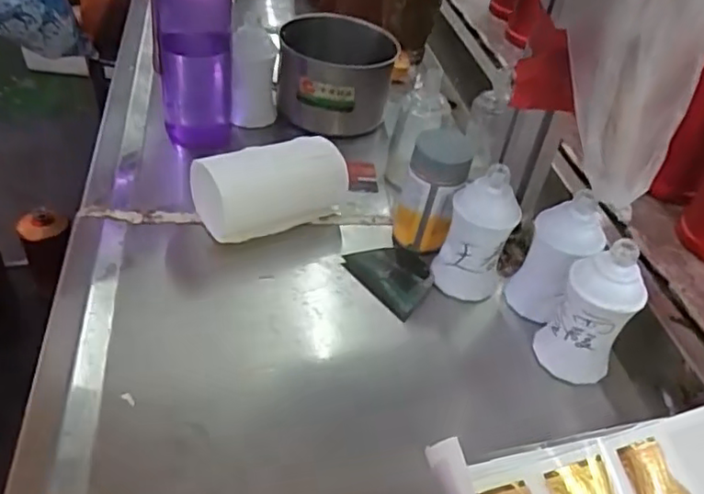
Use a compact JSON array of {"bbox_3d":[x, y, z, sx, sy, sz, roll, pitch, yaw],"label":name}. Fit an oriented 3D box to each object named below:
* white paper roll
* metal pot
[{"bbox_3d":[-0.075,-0.053,0.580,0.140,0.064,0.065,-17,47,-26],"label":"white paper roll"},{"bbox_3d":[-0.018,-0.196,0.714,0.128,0.091,0.129,4,41,-4],"label":"metal pot"}]

